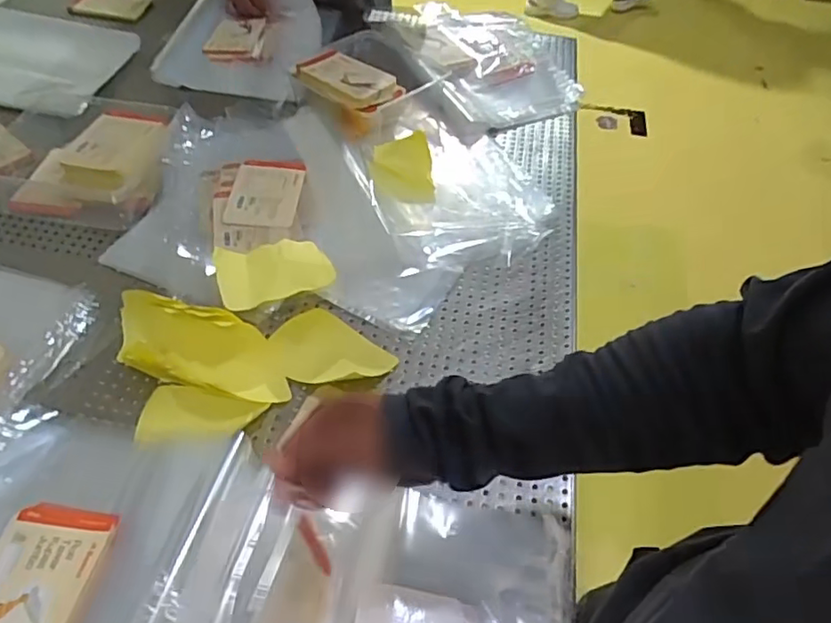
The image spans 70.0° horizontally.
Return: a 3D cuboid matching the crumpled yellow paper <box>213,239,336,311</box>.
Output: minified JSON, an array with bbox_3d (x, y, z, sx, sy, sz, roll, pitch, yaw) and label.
[{"bbox_3d":[-0.159,-0.050,0.668,0.123,0.023,0.066,-11,52,-13],"label":"crumpled yellow paper"}]

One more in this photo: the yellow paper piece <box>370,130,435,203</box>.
[{"bbox_3d":[-0.018,-0.198,0.808,0.083,0.023,0.157,1,50,-4],"label":"yellow paper piece"}]

